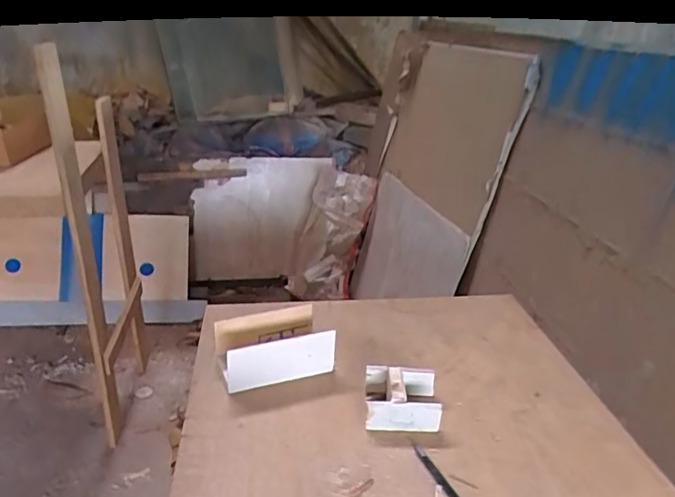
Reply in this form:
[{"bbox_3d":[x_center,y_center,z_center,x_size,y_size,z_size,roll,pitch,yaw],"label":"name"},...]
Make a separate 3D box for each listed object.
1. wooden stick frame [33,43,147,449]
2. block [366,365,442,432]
[{"bbox_3d":[-0.686,-0.015,1.585,0.120,1.105,0.585,-5,25,-20],"label":"wooden stick frame"},{"bbox_3d":[0.078,0.181,0.651,0.089,0.044,0.074,1,24,-1],"label":"block"}]

